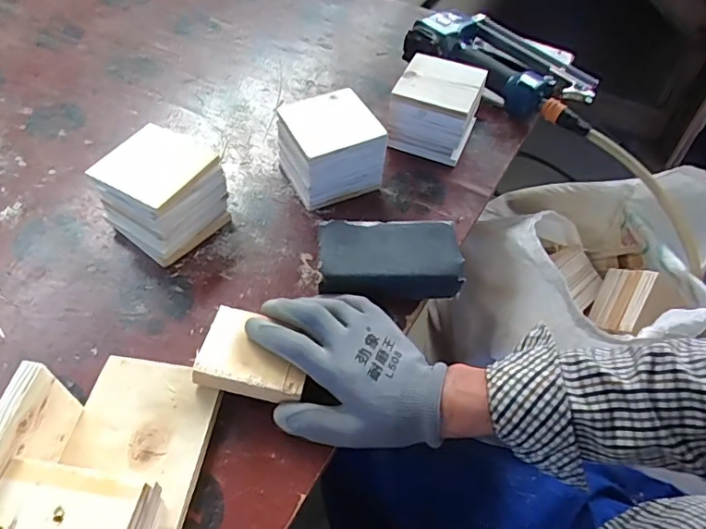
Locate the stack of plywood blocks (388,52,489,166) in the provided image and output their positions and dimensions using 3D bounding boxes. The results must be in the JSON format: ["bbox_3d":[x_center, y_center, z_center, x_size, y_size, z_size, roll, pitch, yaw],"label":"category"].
[{"bbox_3d":[0.100,-0.189,0.653,0.101,0.093,0.085,13,54,7],"label":"stack of plywood blocks"}]

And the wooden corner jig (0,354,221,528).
[{"bbox_3d":[-0.176,0.142,0.373,0.126,0.094,0.186,8,54,3],"label":"wooden corner jig"}]

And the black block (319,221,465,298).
[{"bbox_3d":[0.035,-0.005,0.527,0.133,0.035,0.074,1,54,-2],"label":"black block"}]

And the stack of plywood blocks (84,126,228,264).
[{"bbox_3d":[-0.192,-0.073,0.543,0.102,0.076,0.101,32,58,19],"label":"stack of plywood blocks"}]

